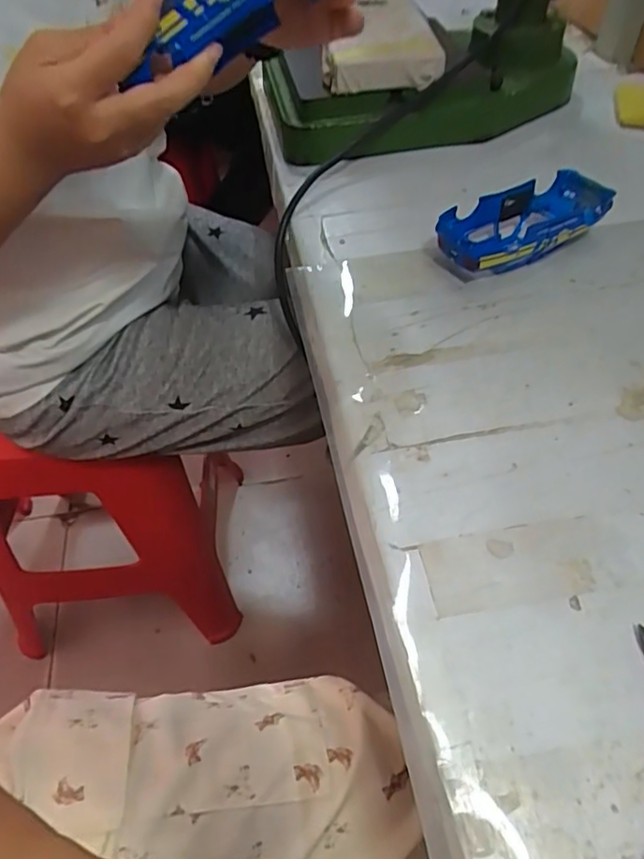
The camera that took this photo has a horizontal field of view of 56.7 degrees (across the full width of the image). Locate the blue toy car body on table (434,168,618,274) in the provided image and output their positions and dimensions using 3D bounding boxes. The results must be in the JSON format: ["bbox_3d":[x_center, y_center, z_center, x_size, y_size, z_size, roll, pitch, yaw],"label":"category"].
[{"bbox_3d":[0.153,-0.151,0.443,0.140,0.037,0.057,-25,53,-18],"label":"blue toy car body on table"}]

